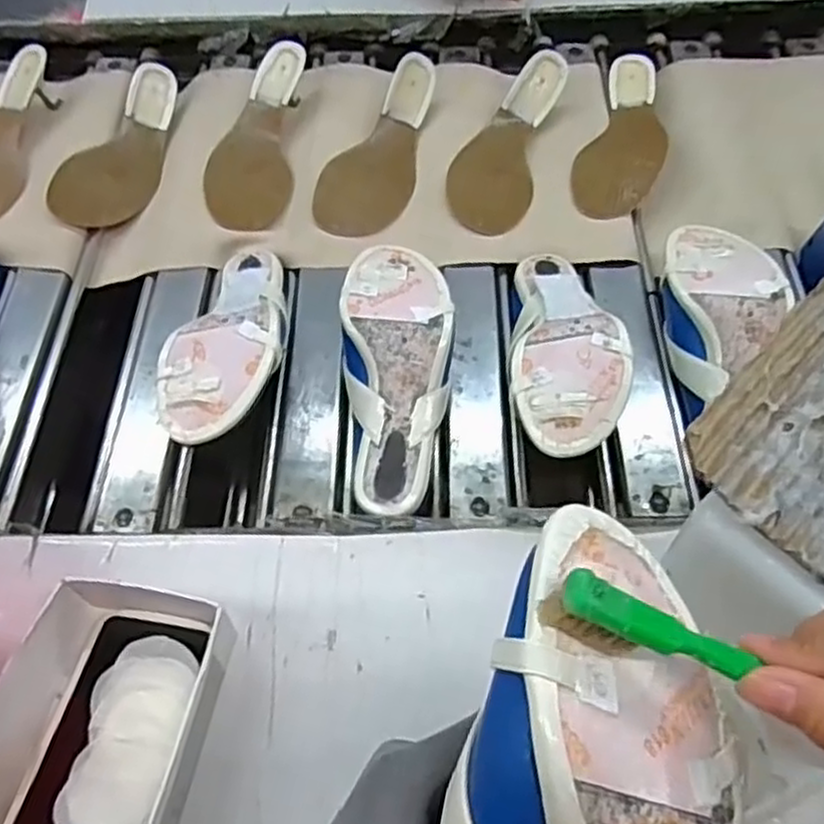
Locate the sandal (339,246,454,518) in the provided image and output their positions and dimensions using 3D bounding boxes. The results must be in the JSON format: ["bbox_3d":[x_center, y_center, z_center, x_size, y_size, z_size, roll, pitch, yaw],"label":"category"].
[{"bbox_3d":[-0.012,-0.032,0.586,0.087,0.053,0.228,-1,73,1],"label":"sandal"}]

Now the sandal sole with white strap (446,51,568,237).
[{"bbox_3d":[0.091,-0.272,0.751,0.085,0.037,0.225,15,59,9],"label":"sandal sole with white strap"}]

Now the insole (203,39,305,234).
[{"bbox_3d":[-0.163,-0.280,0.760,0.091,0.047,0.219,2,58,1],"label":"insole"}]

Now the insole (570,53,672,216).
[{"bbox_3d":[0.222,-0.285,0.768,0.079,0.012,0.235,18,60,10],"label":"insole"}]

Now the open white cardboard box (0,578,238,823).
[{"bbox_3d":[-0.177,0.193,0.416,0.107,0.053,0.197,9,59,5],"label":"open white cardboard box"}]

